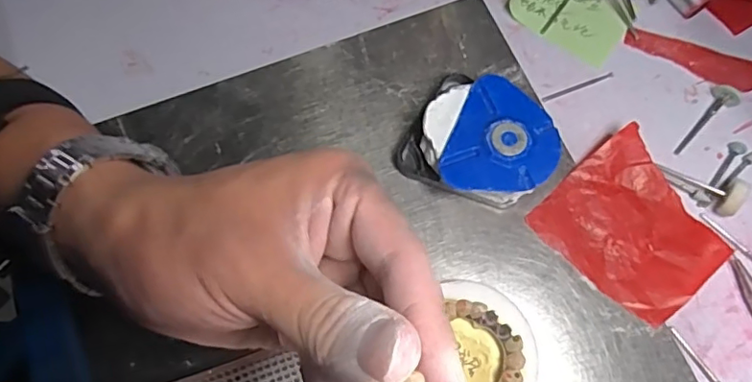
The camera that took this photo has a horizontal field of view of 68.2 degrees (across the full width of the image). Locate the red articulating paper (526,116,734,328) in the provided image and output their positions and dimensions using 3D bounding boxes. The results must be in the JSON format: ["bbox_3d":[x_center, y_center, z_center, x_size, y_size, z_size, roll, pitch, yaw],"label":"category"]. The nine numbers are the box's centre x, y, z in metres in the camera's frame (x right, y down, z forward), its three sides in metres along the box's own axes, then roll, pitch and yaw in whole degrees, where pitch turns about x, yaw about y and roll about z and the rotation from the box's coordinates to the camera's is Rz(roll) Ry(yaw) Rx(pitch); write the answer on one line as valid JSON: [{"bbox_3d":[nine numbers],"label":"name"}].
[{"bbox_3d":[0.130,0.019,0.280,0.068,0.016,0.080,-41,75,-12],"label":"red articulating paper"}]

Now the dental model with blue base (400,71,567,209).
[{"bbox_3d":[0.054,-0.024,0.287,0.070,0.030,0.064,0,71,0],"label":"dental model with blue base"}]

